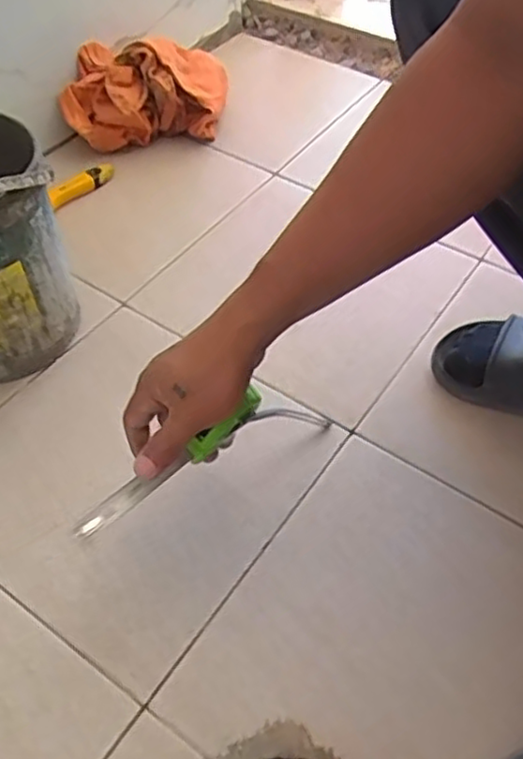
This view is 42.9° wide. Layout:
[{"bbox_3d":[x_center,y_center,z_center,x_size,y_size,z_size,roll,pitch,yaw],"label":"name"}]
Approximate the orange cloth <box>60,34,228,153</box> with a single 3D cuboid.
[{"bbox_3d":[-0.164,-0.402,0.940,0.230,0.120,0.157,-17,54,-13],"label":"orange cloth"}]

